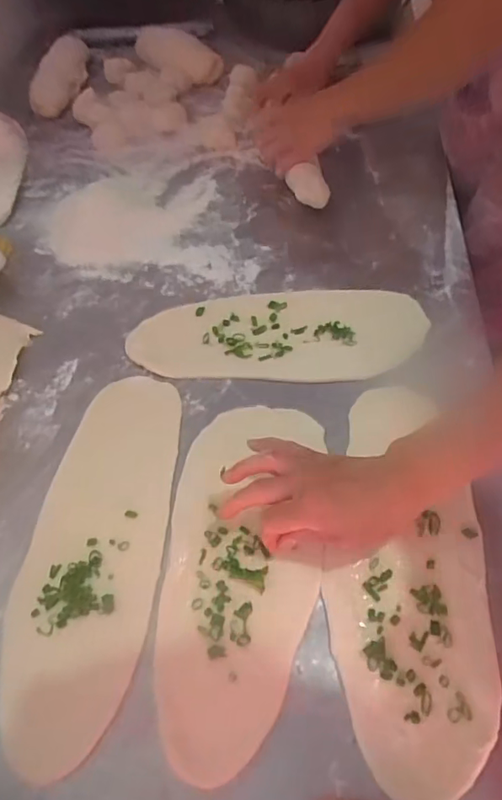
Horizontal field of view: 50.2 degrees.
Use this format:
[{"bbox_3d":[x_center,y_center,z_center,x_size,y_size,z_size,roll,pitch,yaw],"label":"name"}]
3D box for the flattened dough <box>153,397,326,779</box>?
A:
[{"bbox_3d":[-0.009,0.135,0.461,0.128,0.011,0.307,1,55,6],"label":"flattened dough"}]

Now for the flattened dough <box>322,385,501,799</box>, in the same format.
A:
[{"bbox_3d":[0.128,0.129,0.447,0.125,0.012,0.326,1,56,6],"label":"flattened dough"}]

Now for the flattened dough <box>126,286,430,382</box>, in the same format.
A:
[{"bbox_3d":[0.028,-0.078,0.599,0.313,0.013,0.126,0,56,5],"label":"flattened dough"}]

